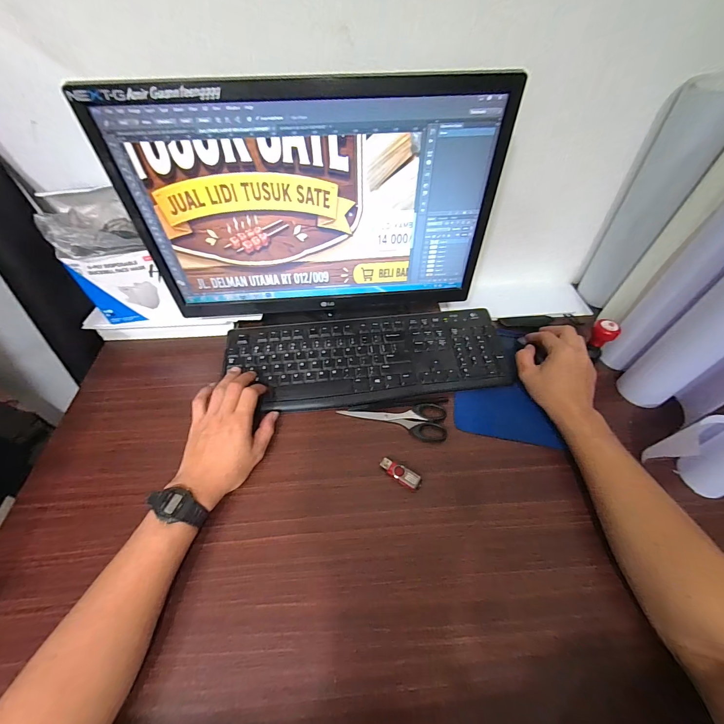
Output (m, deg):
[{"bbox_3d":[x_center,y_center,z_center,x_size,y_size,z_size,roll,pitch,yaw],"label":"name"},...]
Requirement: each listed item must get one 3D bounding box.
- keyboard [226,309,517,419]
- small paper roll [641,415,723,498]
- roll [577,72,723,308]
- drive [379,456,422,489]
[{"bbox_3d":[0.010,-0.007,0.512,0.424,0.029,0.154,-4,52,-2],"label":"keyboard"},{"bbox_3d":[0.417,0.113,0.387,0.076,0.091,0.073,-17,53,-13],"label":"small paper roll"},{"bbox_3d":[0.428,-0.235,0.506,0.076,0.313,0.091,28,56,20],"label":"roll"},{"bbox_3d":[0.048,0.140,0.408,0.054,0.007,0.019,25,55,18],"label":"drive"}]

